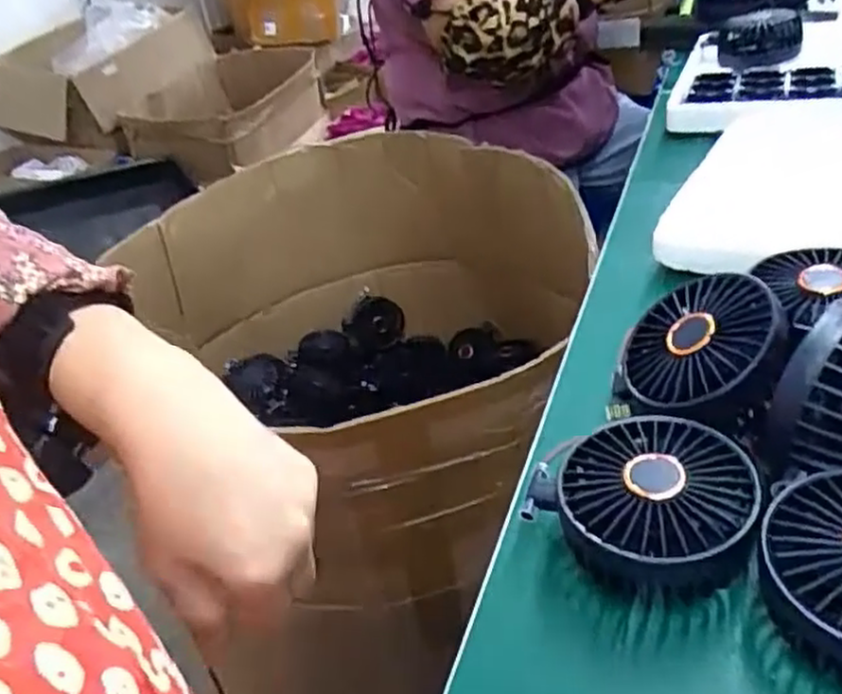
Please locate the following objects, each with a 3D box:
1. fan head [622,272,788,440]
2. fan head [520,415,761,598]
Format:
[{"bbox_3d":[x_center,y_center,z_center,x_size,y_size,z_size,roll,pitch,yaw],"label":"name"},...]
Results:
[{"bbox_3d":[0.152,0.006,0.391,0.085,0.042,0.099,1,54,50],"label":"fan head"},{"bbox_3d":[0.105,0.073,0.344,0.089,0.045,0.083,-3,37,2],"label":"fan head"}]

